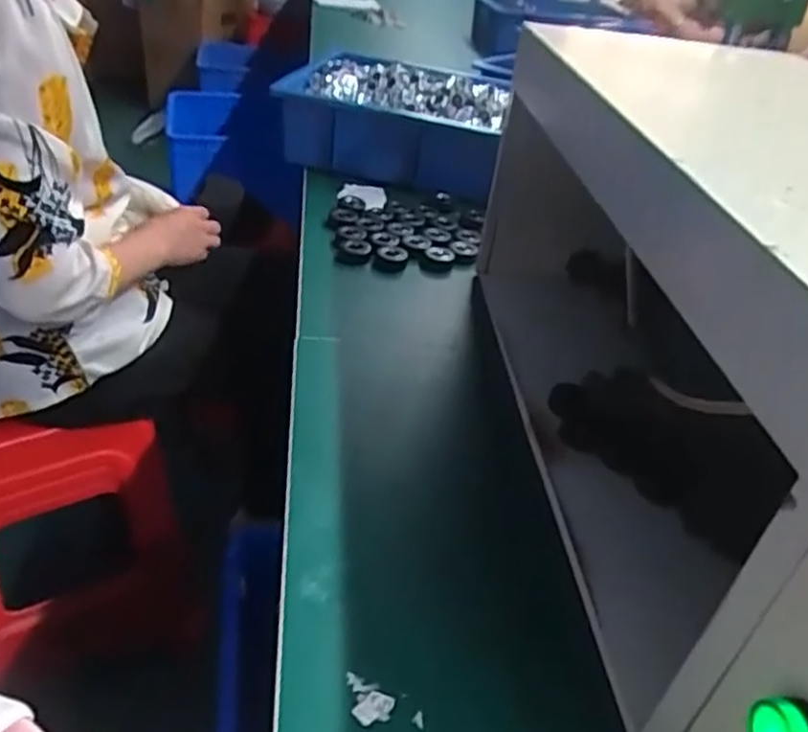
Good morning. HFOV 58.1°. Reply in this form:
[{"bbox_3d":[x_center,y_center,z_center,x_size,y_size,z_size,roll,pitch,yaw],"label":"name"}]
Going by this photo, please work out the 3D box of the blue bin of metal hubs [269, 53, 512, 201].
[{"bbox_3d":[-0.006,-0.350,1.074,0.346,0.123,0.232,18,36,17],"label":"blue bin of metal hubs"}]

